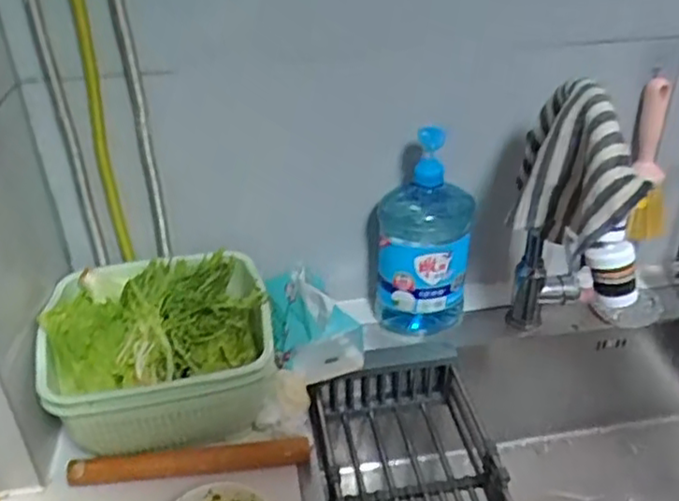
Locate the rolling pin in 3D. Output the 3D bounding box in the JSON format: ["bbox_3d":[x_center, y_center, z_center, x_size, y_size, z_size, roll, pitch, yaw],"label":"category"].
[{"bbox_3d":[-0.157,0.221,0.708,0.248,0.020,0.028,-5,33,-4],"label":"rolling pin"}]

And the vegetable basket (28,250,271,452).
[{"bbox_3d":[-0.197,0.104,0.751,0.227,0.152,0.207,-9,34,-11],"label":"vegetable basket"}]

